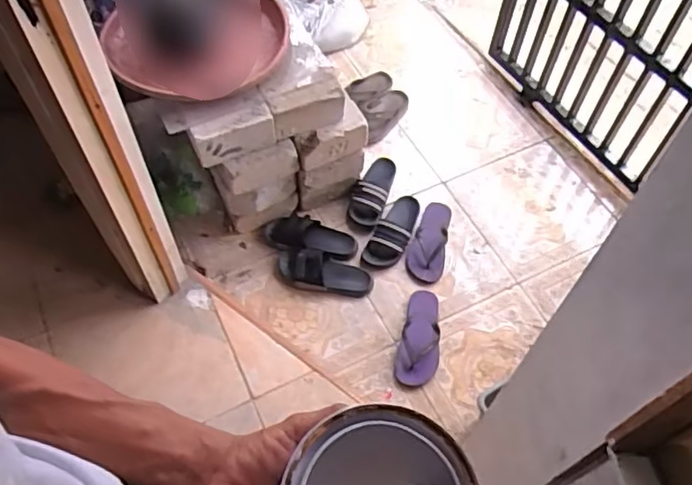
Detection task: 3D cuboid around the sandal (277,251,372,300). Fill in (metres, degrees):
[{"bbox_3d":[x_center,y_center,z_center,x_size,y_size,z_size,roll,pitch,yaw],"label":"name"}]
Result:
[{"bbox_3d":[-0.058,0.078,1.660,0.268,0.054,0.108,11,58,6],"label":"sandal"}]

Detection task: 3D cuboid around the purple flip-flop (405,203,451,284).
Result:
[{"bbox_3d":[0.243,-0.007,1.754,0.102,0.035,0.268,14,59,8],"label":"purple flip-flop"}]

